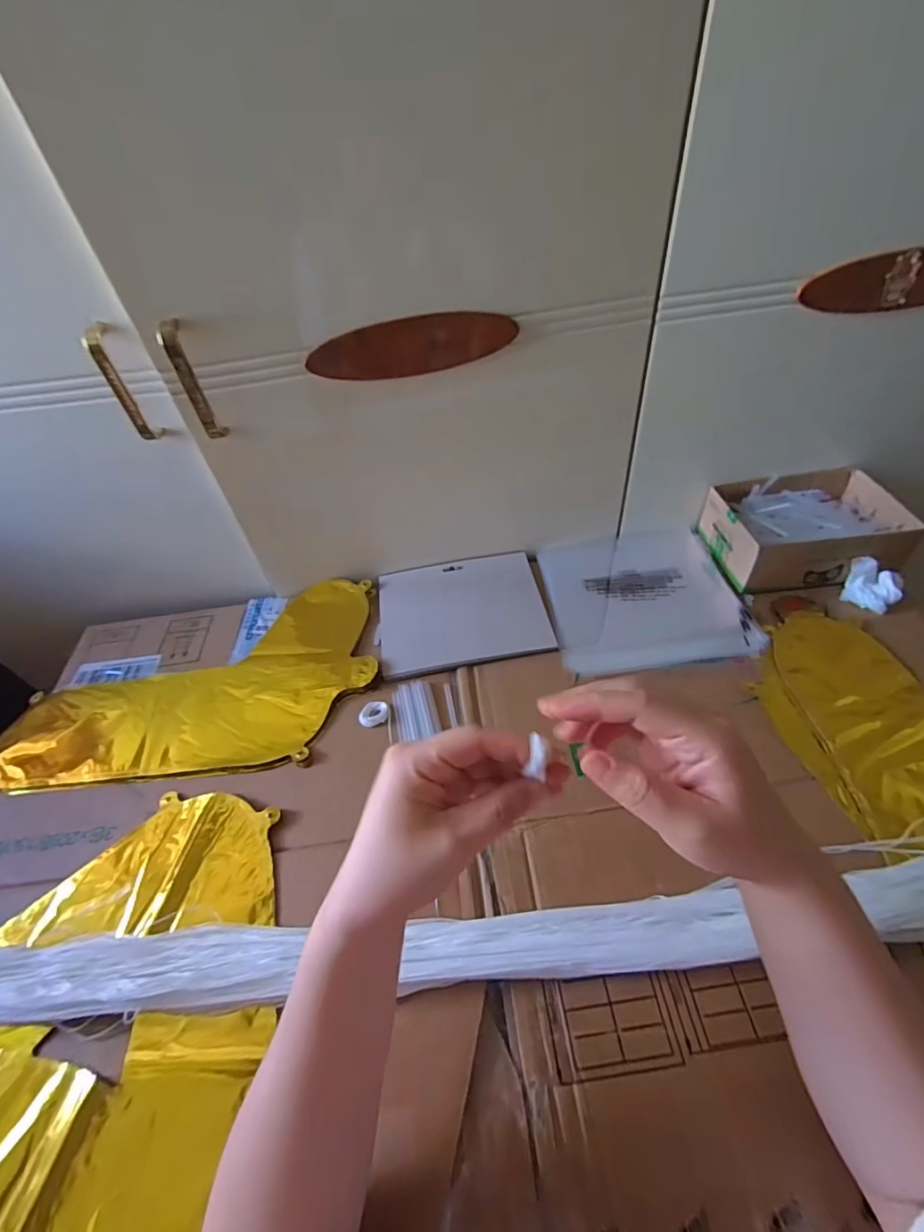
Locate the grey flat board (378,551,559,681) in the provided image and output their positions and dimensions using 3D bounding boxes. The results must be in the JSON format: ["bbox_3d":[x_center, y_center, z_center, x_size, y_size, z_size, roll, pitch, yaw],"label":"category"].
[{"bbox_3d":[-0.001,-0.007,0.606,0.189,0.013,0.168,-9,48,-2],"label":"grey flat board"}]

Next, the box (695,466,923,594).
[{"bbox_3d":[0.404,-0.106,0.607,0.193,0.065,0.151,-7,48,0],"label":"box"}]

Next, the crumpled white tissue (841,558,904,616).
[{"bbox_3d":[0.455,-0.034,0.561,0.053,0.042,0.038,29,57,28],"label":"crumpled white tissue"}]

